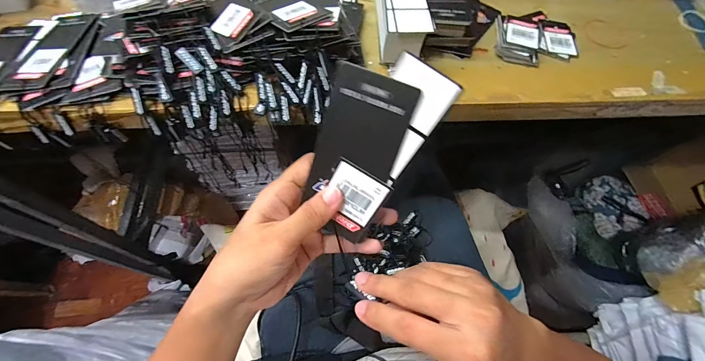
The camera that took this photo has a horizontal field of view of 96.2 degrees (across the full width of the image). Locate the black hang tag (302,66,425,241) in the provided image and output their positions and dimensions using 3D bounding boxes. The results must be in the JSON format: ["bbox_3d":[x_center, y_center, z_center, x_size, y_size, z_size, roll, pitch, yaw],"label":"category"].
[{"bbox_3d":[0.002,-0.012,0.196,0.052,0.107,0.006,12,24,3],"label":"black hang tag"}]

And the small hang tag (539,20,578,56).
[{"bbox_3d":[0.245,-0.171,0.374,0.039,0.006,0.059,7,63,1],"label":"small hang tag"}]

